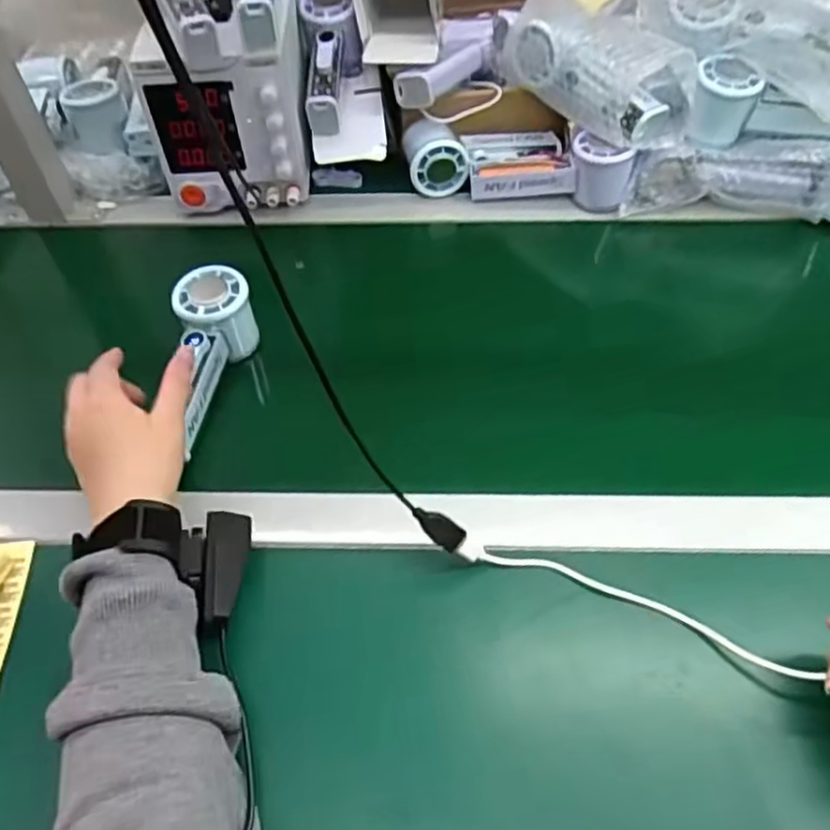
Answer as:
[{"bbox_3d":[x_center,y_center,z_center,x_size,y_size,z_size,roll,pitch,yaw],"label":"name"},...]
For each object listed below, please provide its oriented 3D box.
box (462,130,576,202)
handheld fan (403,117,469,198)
[{"bbox_3d":[0.099,-0.246,0.688,0.096,0.030,0.080,-3,51,-1],"label":"box"},{"bbox_3d":[0.021,-0.250,0.688,0.057,0.050,0.052,-6,51,-3],"label":"handheld fan"}]

